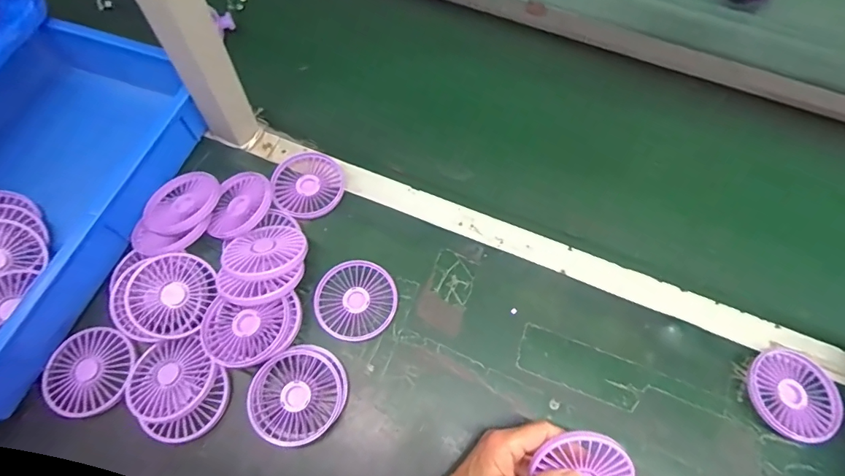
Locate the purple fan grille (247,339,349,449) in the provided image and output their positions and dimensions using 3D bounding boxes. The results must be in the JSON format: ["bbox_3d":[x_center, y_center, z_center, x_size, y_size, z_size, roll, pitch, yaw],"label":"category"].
[{"bbox_3d":[-0.123,0.156,0.459,0.092,0.022,0.089,0,64,-1],"label":"purple fan grille"}]

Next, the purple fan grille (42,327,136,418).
[{"bbox_3d":[-0.340,0.138,0.471,0.085,0.022,0.084,0,64,-1],"label":"purple fan grille"}]

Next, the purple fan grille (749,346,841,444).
[{"bbox_3d":[0.376,0.159,0.465,0.085,0.018,0.087,0,64,-1],"label":"purple fan grille"}]

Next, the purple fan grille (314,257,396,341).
[{"bbox_3d":[-0.073,0.068,0.504,0.087,0.009,0.085,0,64,-1],"label":"purple fan grille"}]

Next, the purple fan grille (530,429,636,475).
[{"bbox_3d":[0.141,0.207,0.395,0.078,0.013,0.085,1,106,5],"label":"purple fan grille"}]

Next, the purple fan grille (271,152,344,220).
[{"bbox_3d":[-0.139,-0.068,0.561,0.083,0.014,0.094,-10,65,-5],"label":"purple fan grille"}]

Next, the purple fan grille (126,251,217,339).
[{"bbox_3d":[-0.261,0.058,0.473,0.078,0.014,0.085,19,72,-9],"label":"purple fan grille"}]

